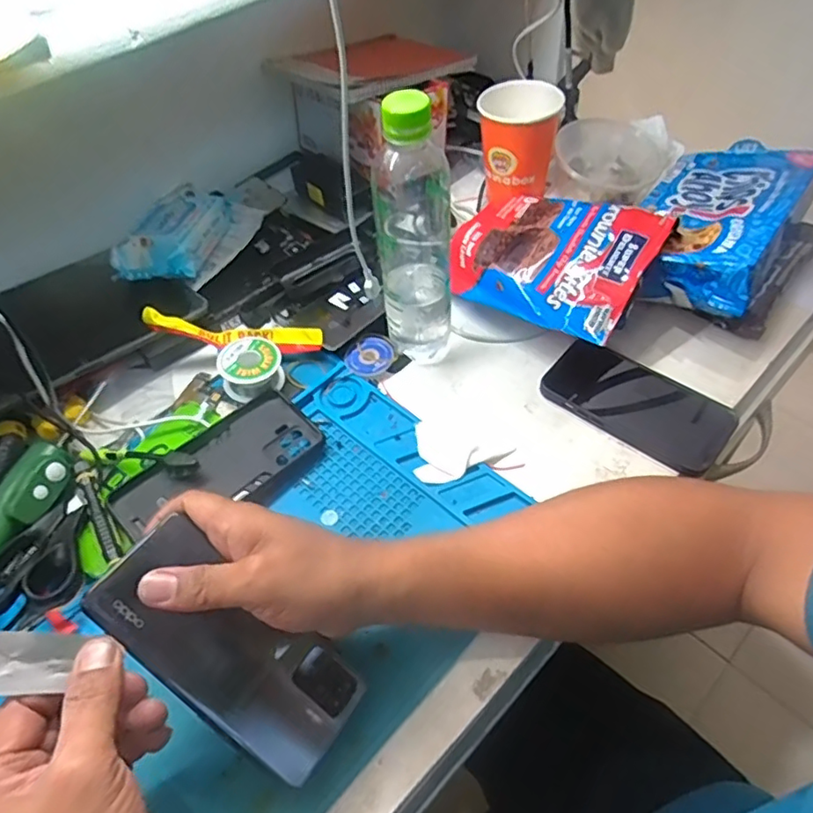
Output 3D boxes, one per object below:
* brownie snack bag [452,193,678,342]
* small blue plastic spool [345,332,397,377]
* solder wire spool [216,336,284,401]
[{"bbox_3d":[0.127,-0.145,0.546,0.193,0.027,0.130,29,83,34],"label":"brownie snack bag"},{"bbox_3d":[-0.033,-0.048,0.545,0.045,0.010,0.046,-2,53,2],"label":"small blue plastic spool"},{"bbox_3d":[-0.137,-0.034,0.517,0.053,0.033,0.046,-15,54,-7],"label":"solder wire spool"}]

